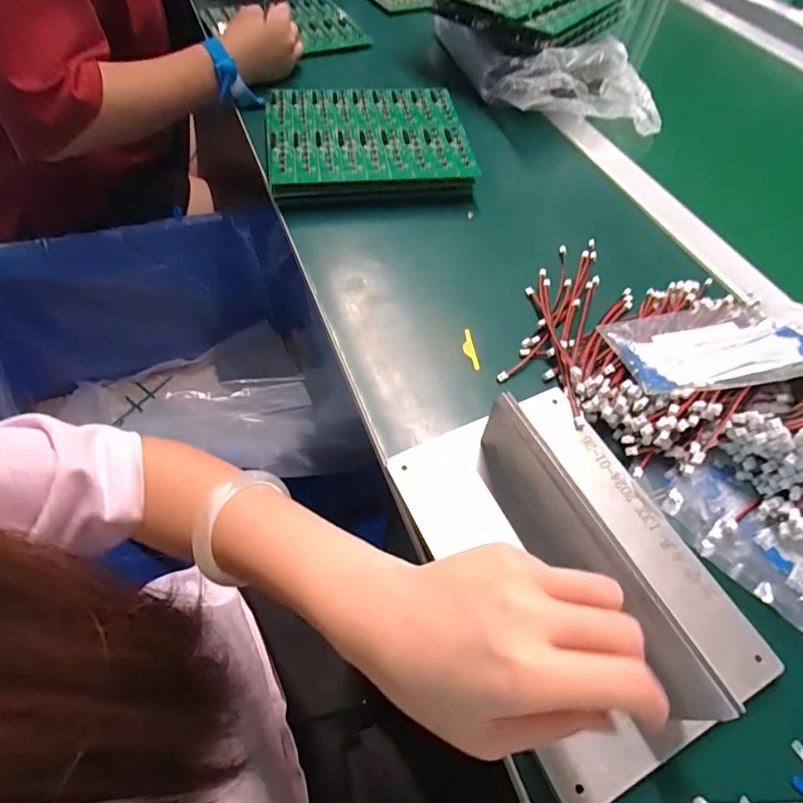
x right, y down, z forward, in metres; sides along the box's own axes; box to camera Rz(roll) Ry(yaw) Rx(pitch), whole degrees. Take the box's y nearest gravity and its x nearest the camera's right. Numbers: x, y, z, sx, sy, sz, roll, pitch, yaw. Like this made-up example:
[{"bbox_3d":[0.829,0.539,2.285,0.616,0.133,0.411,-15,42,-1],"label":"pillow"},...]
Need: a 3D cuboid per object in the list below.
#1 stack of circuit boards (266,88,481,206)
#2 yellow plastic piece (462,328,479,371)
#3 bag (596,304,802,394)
[{"bbox_3d":[-0.035,-0.273,0.503,0.198,0.045,0.173,-7,57,-4],"label":"stack of circuit boards"},{"bbox_3d":[0.053,-0.041,0.373,0.009,0.006,0.037,-9,57,-5],"label":"yellow plastic piece"},{"bbox_3d":[0.240,-0.042,0.340,0.163,0.014,0.081,-6,44,4],"label":"bag"}]

